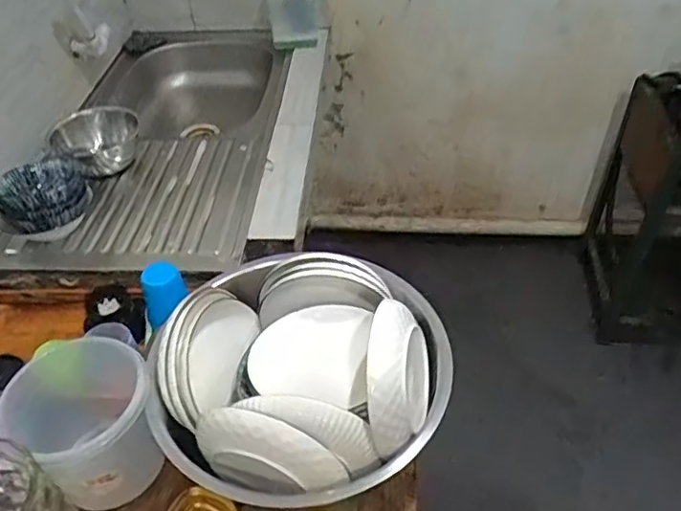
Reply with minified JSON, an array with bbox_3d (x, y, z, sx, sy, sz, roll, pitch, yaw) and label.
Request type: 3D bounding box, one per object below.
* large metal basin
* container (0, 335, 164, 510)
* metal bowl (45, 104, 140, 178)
[{"bbox_3d":[-0.048,0.159,0.780,0.365,0.179,0.319,-24,46,-20],"label":"large metal basin"},{"bbox_3d":[-0.317,0.219,0.770,0.166,0.170,0.160,-2,43,2],"label":"container"},{"bbox_3d":[-0.493,-0.237,1.208,0.152,0.091,0.152,-2,43,2],"label":"metal bowl"}]

